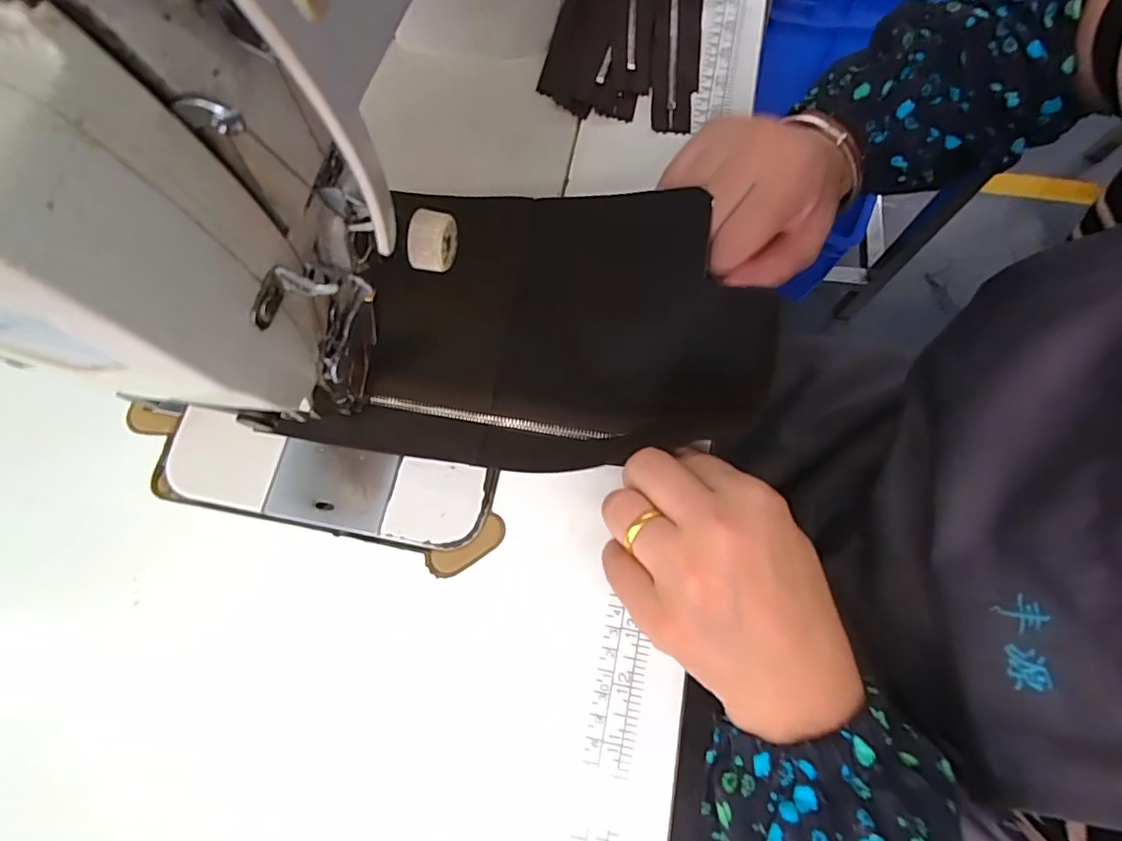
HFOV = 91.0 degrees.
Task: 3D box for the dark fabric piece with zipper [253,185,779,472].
[{"bbox_3d":[-0.010,-0.054,0.297,0.231,0.050,0.160,10,73,4],"label":"dark fabric piece with zipper"}]

